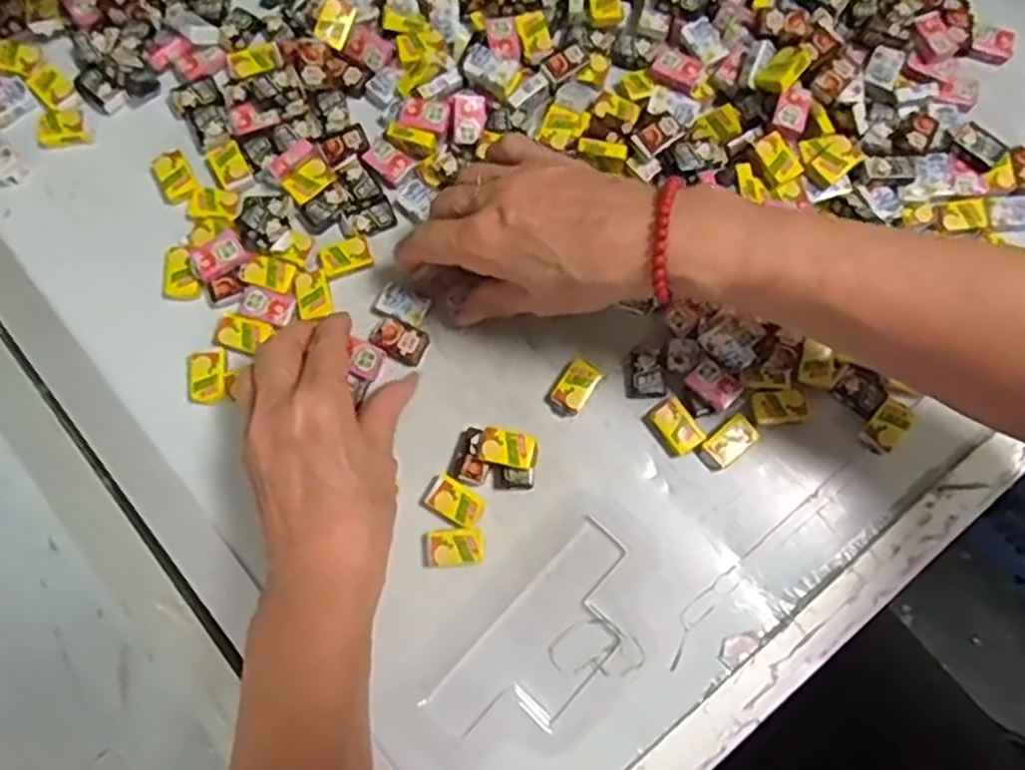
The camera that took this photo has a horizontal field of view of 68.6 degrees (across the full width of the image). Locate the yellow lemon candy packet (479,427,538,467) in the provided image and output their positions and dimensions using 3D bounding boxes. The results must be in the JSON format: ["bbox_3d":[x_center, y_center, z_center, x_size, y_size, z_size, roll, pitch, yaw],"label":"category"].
[{"bbox_3d":[-0.002,0.030,0.364,0.028,0.004,0.016,12,85,1],"label":"yellow lemon candy packet"}]

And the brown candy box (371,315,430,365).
[{"bbox_3d":[-0.058,-0.023,0.385,0.028,0.007,0.018,23,79,5],"label":"brown candy box"}]

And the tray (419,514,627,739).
[{"bbox_3d":[0.017,0.123,0.356,0.051,0.007,0.116,42,82,8],"label":"tray"}]

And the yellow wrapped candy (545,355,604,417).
[{"bbox_3d":[0.032,0.001,0.382,0.019,0.008,0.031,37,81,7],"label":"yellow wrapped candy"}]

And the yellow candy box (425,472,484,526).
[{"bbox_3d":[-0.027,0.057,0.368,0.026,0.005,0.017,30,80,6],"label":"yellow candy box"}]

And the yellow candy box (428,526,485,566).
[{"bbox_3d":[-0.027,0.078,0.362,0.026,0.004,0.018,-4,78,-1],"label":"yellow candy box"}]

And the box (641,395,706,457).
[{"bbox_3d":[0.082,0.021,0.376,0.020,0.009,0.027,-35,80,-7],"label":"box"}]

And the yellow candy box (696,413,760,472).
[{"bbox_3d":[0.108,0.029,0.375,0.030,0.008,0.017,-38,81,-7],"label":"yellow candy box"}]

